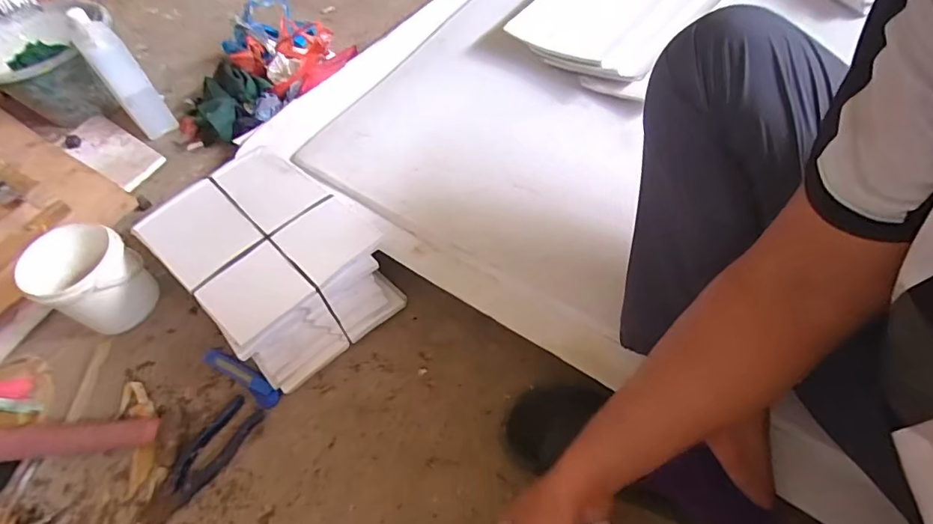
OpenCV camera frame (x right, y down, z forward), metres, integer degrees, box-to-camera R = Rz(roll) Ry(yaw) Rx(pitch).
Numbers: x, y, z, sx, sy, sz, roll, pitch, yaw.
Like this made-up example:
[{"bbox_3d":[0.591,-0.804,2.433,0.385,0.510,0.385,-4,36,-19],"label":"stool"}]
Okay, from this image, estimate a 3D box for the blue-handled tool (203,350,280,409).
[{"bbox_3d":[-0.312,0.158,0.675,0.138,0.012,0.028,28,62,20],"label":"blue-handled tool"}]

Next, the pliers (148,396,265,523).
[{"bbox_3d":[-0.323,0.251,0.589,0.047,0.011,0.180,23,60,18],"label":"pliers"}]

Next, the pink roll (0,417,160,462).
[{"bbox_3d":[-0.503,0.218,0.609,0.234,0.028,0.041,-5,56,0],"label":"pink roll"}]

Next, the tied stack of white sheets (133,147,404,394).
[{"bbox_3d":[-0.267,0.000,0.699,0.300,0.130,0.235,39,65,24],"label":"tied stack of white sheets"}]

